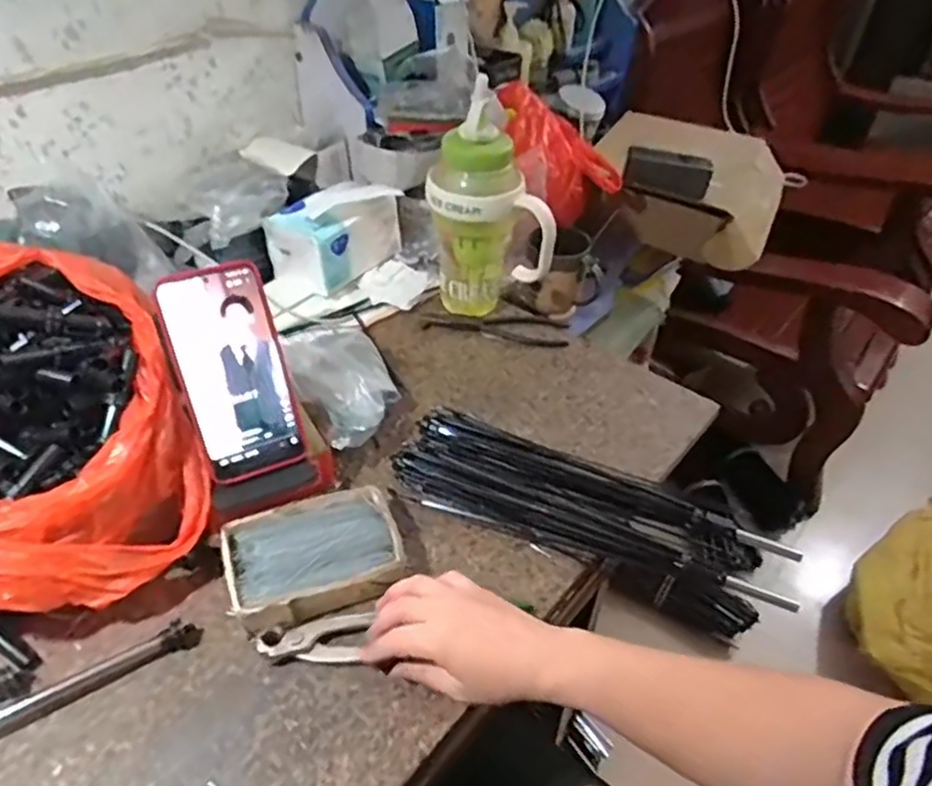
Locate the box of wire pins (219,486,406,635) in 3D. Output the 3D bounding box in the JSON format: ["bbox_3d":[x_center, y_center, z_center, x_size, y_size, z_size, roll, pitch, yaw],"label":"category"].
[{"bbox_3d":[-0.119,0.130,0.521,0.129,0.036,0.093,-14,45,-17],"label":"box of wire pins"}]

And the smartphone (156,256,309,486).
[{"bbox_3d":[-0.179,-0.013,0.511,0.077,0.164,0.011,-17,16,-20],"label":"smartphone"}]

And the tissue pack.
[{"bbox_3d":[-0.157,-0.198,0.807,0.089,0.091,0.150,28,49,25],"label":"tissue pack"}]

